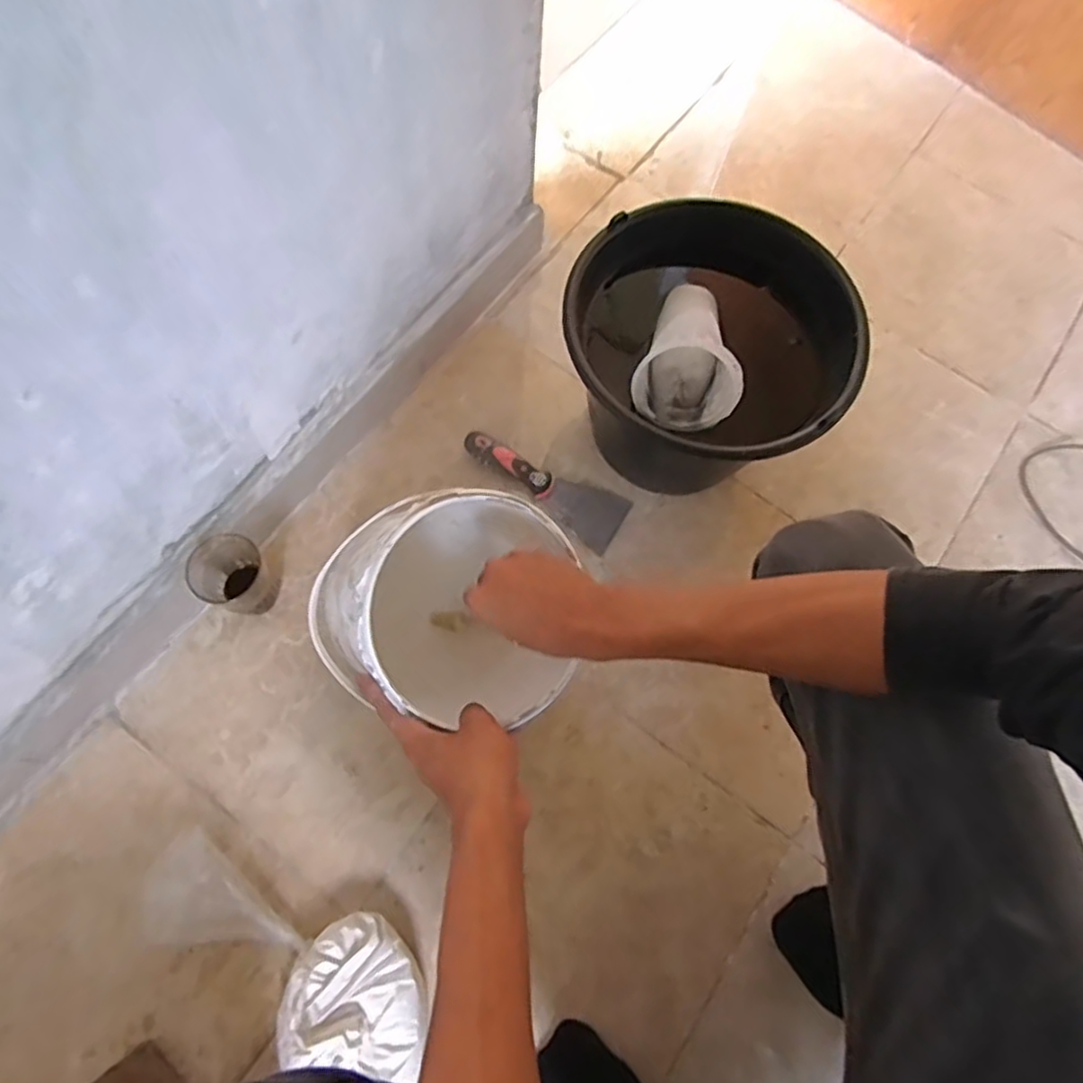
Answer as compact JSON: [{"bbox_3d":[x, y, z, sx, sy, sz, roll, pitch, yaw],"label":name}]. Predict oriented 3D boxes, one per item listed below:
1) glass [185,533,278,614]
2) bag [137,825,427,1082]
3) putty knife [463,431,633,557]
[{"bbox_3d":[-0.300,0.036,0.664,0.066,0.078,0.066,-7,73,-4],"label":"glass"},{"bbox_3d":[-0.216,0.348,0.564,0.259,0.038,0.109,21,72,6],"label":"bag"},{"bbox_3d":[0.002,-0.068,0.759,0.197,0.029,0.070,31,74,8],"label":"putty knife"}]

